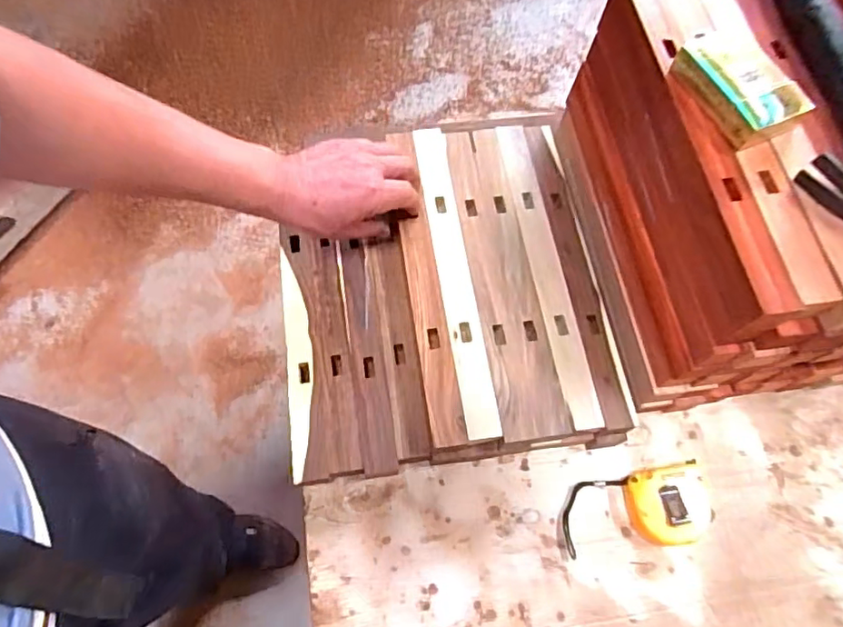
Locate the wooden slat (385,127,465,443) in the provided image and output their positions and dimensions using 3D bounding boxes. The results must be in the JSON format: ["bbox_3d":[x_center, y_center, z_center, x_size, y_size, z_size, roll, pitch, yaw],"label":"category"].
[{"bbox_3d":[0.000,-0.035,0.520,0.029,0.018,0.311,-7,69,-6],"label":"wooden slat"}]

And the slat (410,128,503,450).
[{"bbox_3d":[0.028,-0.041,0.523,0.028,0.014,0.316,-7,68,-6],"label":"slat"}]

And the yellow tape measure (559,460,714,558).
[{"bbox_3d":[0.192,0.176,0.495,0.130,0.028,0.064,-8,68,-6],"label":"yellow tape measure"}]

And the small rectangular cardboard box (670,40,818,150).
[{"bbox_3d":[0.235,-0.174,0.417,0.060,0.023,0.095,-27,72,-14],"label":"small rectangular cardboard box"}]

